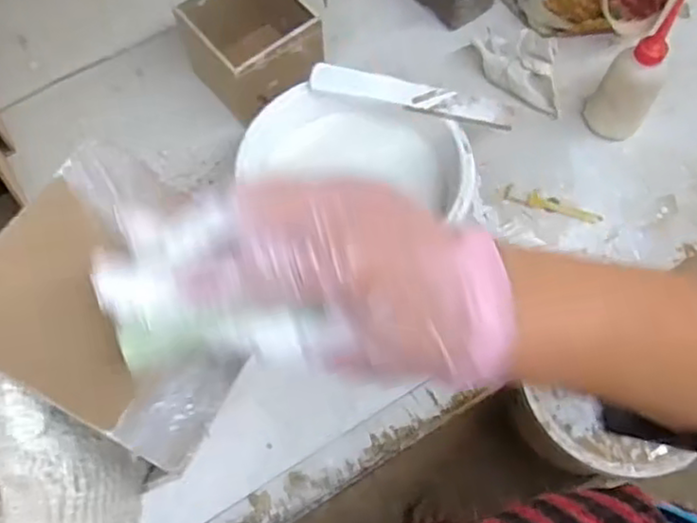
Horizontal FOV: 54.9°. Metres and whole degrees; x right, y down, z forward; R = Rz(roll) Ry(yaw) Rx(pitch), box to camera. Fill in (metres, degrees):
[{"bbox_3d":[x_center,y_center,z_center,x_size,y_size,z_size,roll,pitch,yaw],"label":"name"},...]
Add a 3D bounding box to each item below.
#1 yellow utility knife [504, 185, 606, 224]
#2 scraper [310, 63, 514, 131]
[{"bbox_3d":[0.217,-0.062,0.710,0.102,0.006,0.021,15,68,8],"label":"yellow utility knife"},{"bbox_3d":[0.061,-0.162,0.656,0.198,0.011,0.028,14,68,8],"label":"scraper"}]

